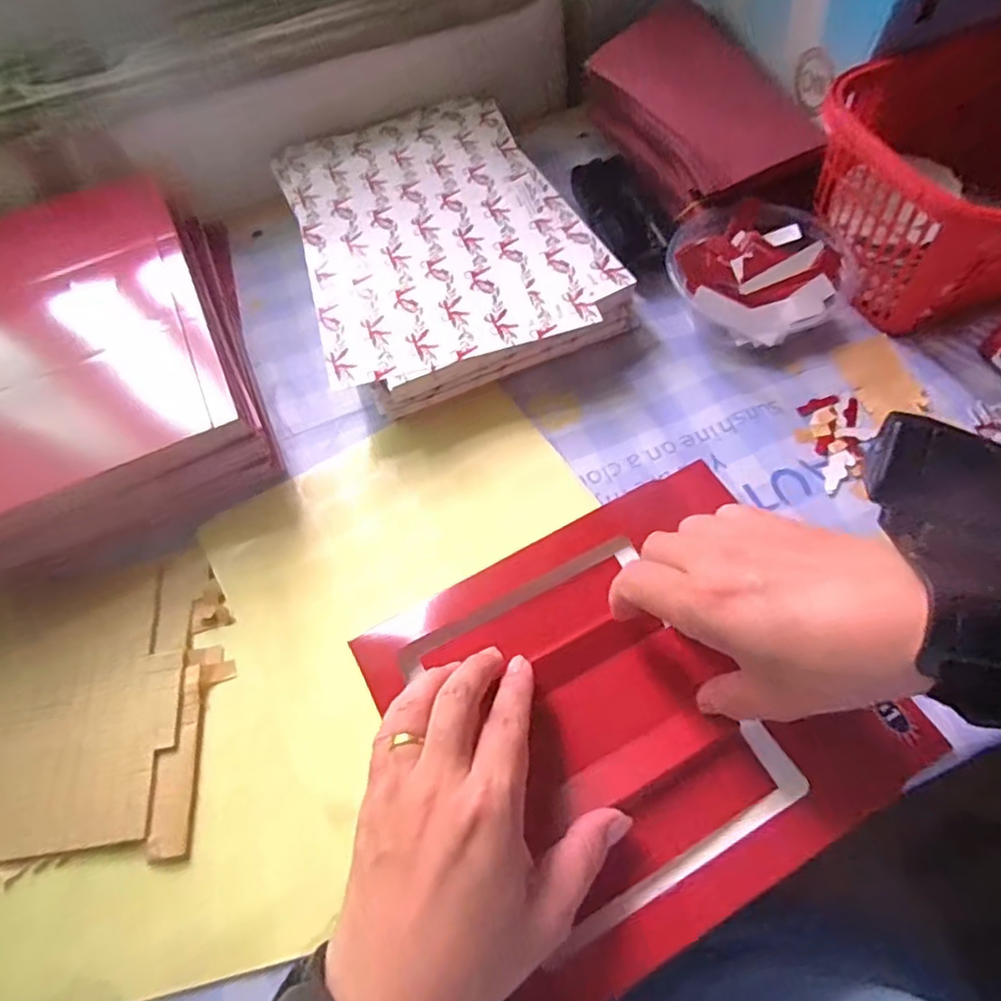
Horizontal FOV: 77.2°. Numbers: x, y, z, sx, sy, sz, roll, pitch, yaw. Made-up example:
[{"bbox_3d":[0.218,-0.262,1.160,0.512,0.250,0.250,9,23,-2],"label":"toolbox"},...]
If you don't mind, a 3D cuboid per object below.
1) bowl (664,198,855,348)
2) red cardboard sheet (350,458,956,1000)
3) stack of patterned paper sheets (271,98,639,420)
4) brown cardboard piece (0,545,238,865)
[{"bbox_3d":[0.172,-0.152,0.429,0.112,0.045,0.099,23,66,14],"label":"bowl"},{"bbox_3d":[0.066,0.097,0.321,0.225,0.023,0.195,-28,64,-11],"label":"red cardboard sheet"},{"bbox_3d":[-0.046,-0.191,0.468,0.194,0.045,0.264,-20,63,-8],"label":"stack of patterned paper sheets"},{"bbox_3d":[-0.234,0.108,0.346,0.160,0.007,0.157,-8,62,-1],"label":"brown cardboard piece"}]

